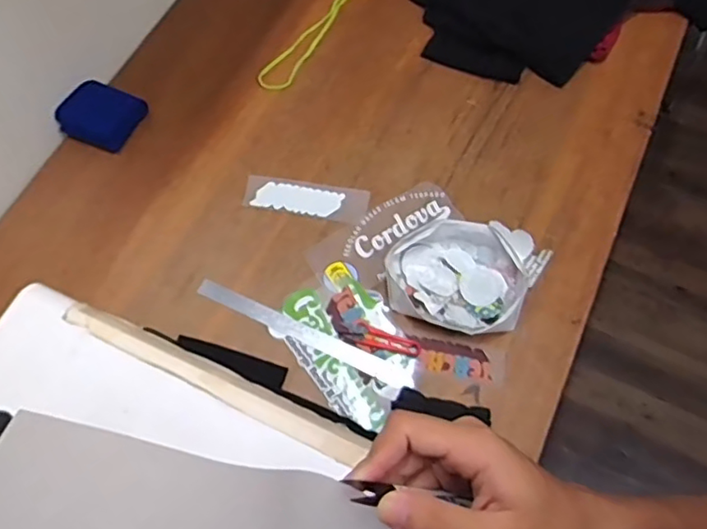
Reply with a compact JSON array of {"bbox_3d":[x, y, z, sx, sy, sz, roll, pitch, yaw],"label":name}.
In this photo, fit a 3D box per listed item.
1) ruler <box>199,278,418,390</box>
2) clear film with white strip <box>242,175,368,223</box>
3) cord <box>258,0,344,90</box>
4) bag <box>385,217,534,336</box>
[{"bbox_3d":[-0.073,0.097,0.884,0.342,0.004,0.030,23,69,13],"label":"ruler"},{"bbox_3d":[-0.075,-0.107,0.979,0.195,0.006,0.066,9,66,5],"label":"clear film with white strip"},{"bbox_3d":[-0.056,-0.464,1.138,0.059,0.007,0.378,28,70,15],"label":"cord"},{"bbox_3d":[0.156,0.012,0.891,0.209,0.039,0.177,11,67,9],"label":"bag"}]

